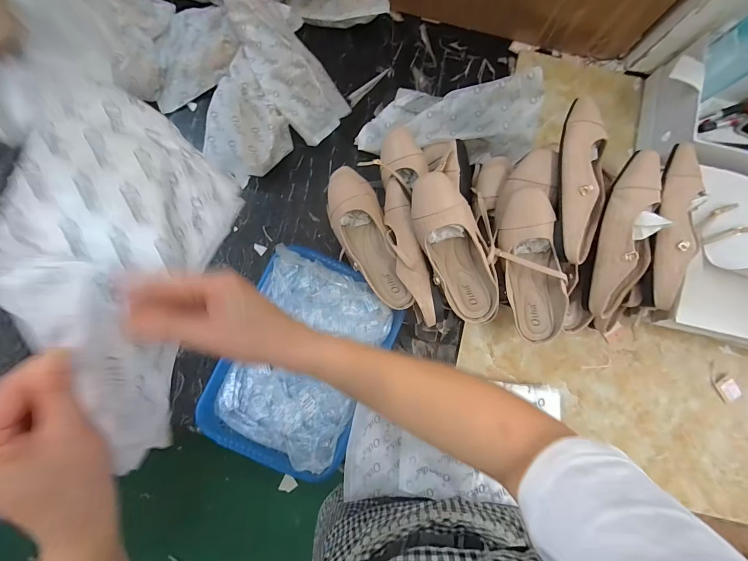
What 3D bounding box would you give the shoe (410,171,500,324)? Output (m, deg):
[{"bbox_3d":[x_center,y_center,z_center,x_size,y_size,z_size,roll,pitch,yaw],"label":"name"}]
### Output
[{"bbox_3d":[0.117,-0.035,0.477,0.075,0.050,0.236,-30,112,-4],"label":"shoe"}]

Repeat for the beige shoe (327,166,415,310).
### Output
[{"bbox_3d":[-0.015,-0.066,0.516,0.081,0.058,0.236,-17,86,-4],"label":"beige shoe"}]

